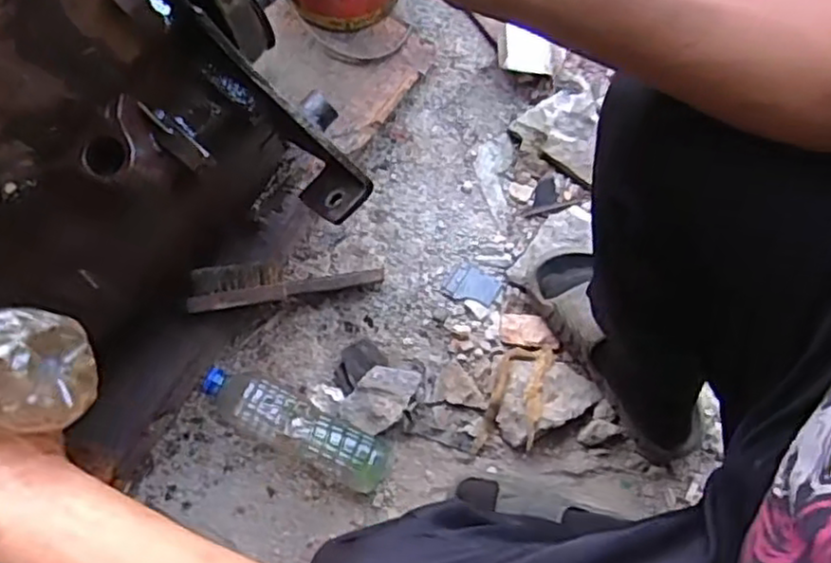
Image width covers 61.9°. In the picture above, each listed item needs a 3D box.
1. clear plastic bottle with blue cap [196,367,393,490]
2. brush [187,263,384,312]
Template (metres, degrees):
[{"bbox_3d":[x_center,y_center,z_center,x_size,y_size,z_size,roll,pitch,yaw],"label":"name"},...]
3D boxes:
[{"bbox_3d":[-0.137,0.169,0.807,0.226,0.061,0.070,24,81,5],"label":"clear plastic bottle with blue cap"},{"bbox_3d":[-0.153,0.002,0.836,0.226,0.023,0.051,-3,79,-21],"label":"brush"}]

